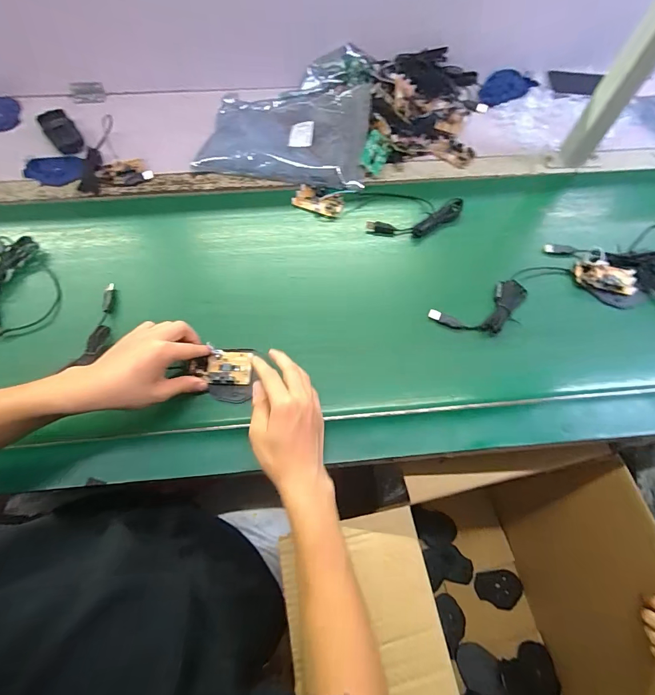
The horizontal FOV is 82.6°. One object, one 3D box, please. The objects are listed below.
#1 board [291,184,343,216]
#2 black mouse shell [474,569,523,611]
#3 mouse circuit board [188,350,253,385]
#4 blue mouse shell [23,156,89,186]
[{"bbox_3d":[-0.014,-0.241,0.611,0.080,0.012,0.040,26,71,9],"label":"board"},{"bbox_3d":[0.389,0.548,0.845,0.105,0.014,0.072,-1,69,-1],"label":"black mouse shell"},{"bbox_3d":[-0.141,0.026,0.493,0.080,0.014,0.046,2,69,0],"label":"mouse circuit board"},{"bbox_3d":[-0.492,-0.317,0.670,0.105,0.010,0.070,-1,69,-1],"label":"blue mouse shell"}]

